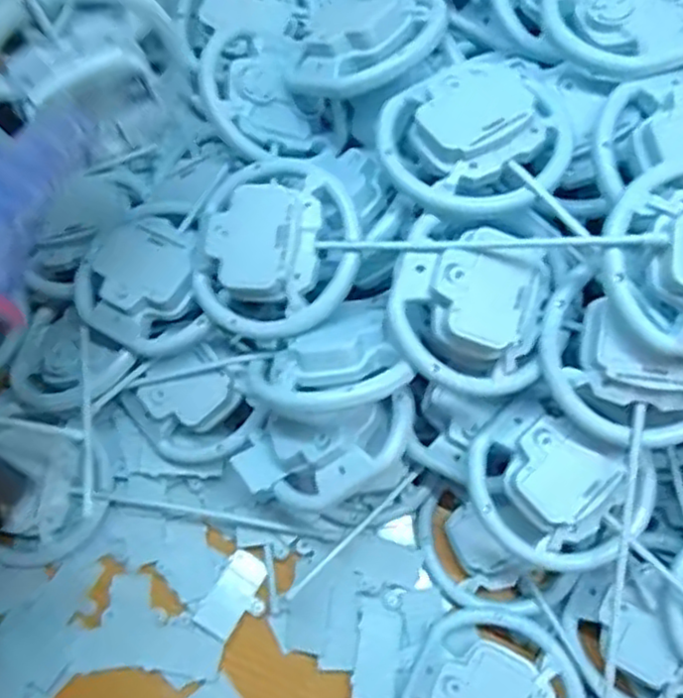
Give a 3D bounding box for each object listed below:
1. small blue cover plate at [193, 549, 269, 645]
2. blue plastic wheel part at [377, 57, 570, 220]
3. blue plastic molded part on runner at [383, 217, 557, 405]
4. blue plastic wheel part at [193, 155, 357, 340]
[{"bbox_3d":[-0.065,0.156,0.441,0.034,0.006,0.052,29,74,8],"label":"small blue cover plate"},{"bbox_3d":[0.072,-0.118,0.379,0.098,0.026,0.091,-5,73,-2],"label":"blue plastic wheel part"},{"bbox_3d":[0.070,-0.026,0.375,0.086,0.034,0.093,15,73,4],"label":"blue plastic molded part on runner"},{"bbox_3d":[-0.038,-0.059,0.399,0.098,0.035,0.107,14,81,16],"label":"blue plastic wheel part"}]

